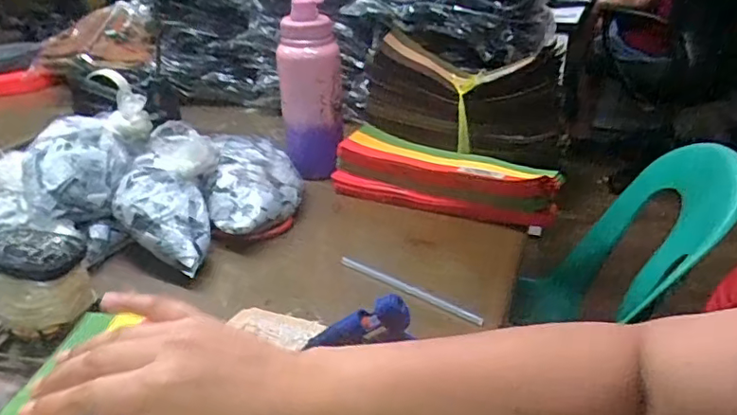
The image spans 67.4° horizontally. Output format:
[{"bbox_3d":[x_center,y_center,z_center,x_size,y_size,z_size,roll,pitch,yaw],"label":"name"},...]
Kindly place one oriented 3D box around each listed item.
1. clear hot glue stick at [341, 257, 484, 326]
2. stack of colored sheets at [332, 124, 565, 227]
[{"bbox_3d":[0.043,0.088,0.607,0.179,0.010,0.009,19,35,33],"label":"clear hot glue stick"},{"bbox_3d":[0.106,-0.039,0.784,0.312,0.079,0.095,13,32,25],"label":"stack of colored sheets"}]

